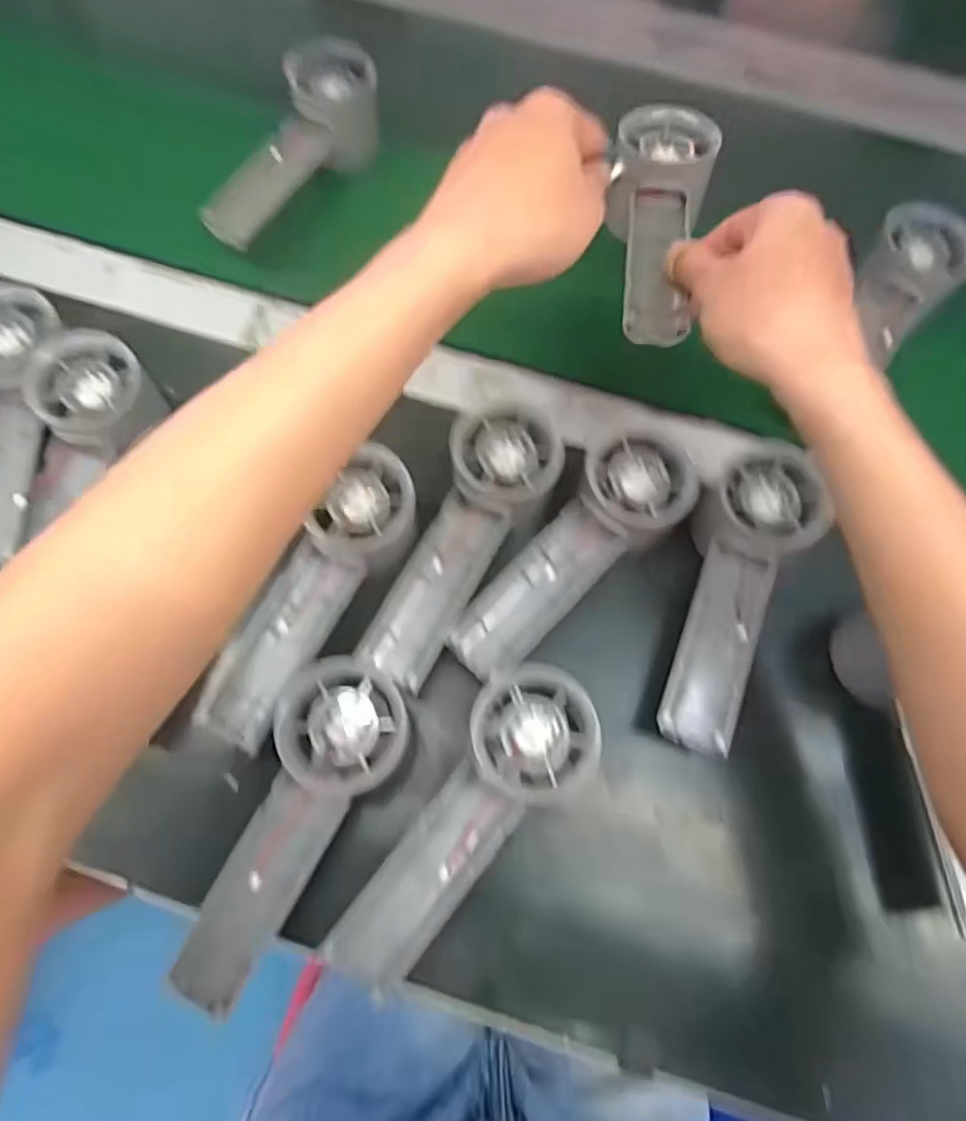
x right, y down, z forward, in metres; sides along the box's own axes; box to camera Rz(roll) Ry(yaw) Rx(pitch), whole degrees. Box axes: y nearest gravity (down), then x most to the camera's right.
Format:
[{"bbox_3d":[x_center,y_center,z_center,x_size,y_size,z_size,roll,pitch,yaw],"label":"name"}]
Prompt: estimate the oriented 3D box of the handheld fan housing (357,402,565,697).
[{"bbox_3d":[-0.006,-0.011,0.340,0.057,0.027,0.152,23,71,5],"label":"handheld fan housing"}]

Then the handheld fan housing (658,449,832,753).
[{"bbox_3d":[0.127,0.014,0.341,0.058,0.032,0.158,26,71,7],"label":"handheld fan housing"}]

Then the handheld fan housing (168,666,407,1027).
[{"bbox_3d":[-0.082,0.119,0.293,0.061,0.027,0.157,20,71,5],"label":"handheld fan housing"}]

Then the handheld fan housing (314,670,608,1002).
[{"bbox_3d":[-0.006,0.119,0.297,0.056,0.027,0.157,35,73,9],"label":"handheld fan housing"}]

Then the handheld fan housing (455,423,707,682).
[{"bbox_3d":[0.051,-0.001,0.340,0.059,0.029,0.152,36,73,10],"label":"handheld fan housing"}]

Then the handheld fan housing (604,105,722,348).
[{"bbox_3d":[0.096,-0.183,0.358,0.057,0.050,0.148,9,71,1],"label":"handheld fan housing"}]

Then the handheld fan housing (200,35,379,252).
[{"bbox_3d":[-0.129,-0.272,0.445,0.051,0.066,0.153,26,71,7],"label":"handheld fan housing"}]

